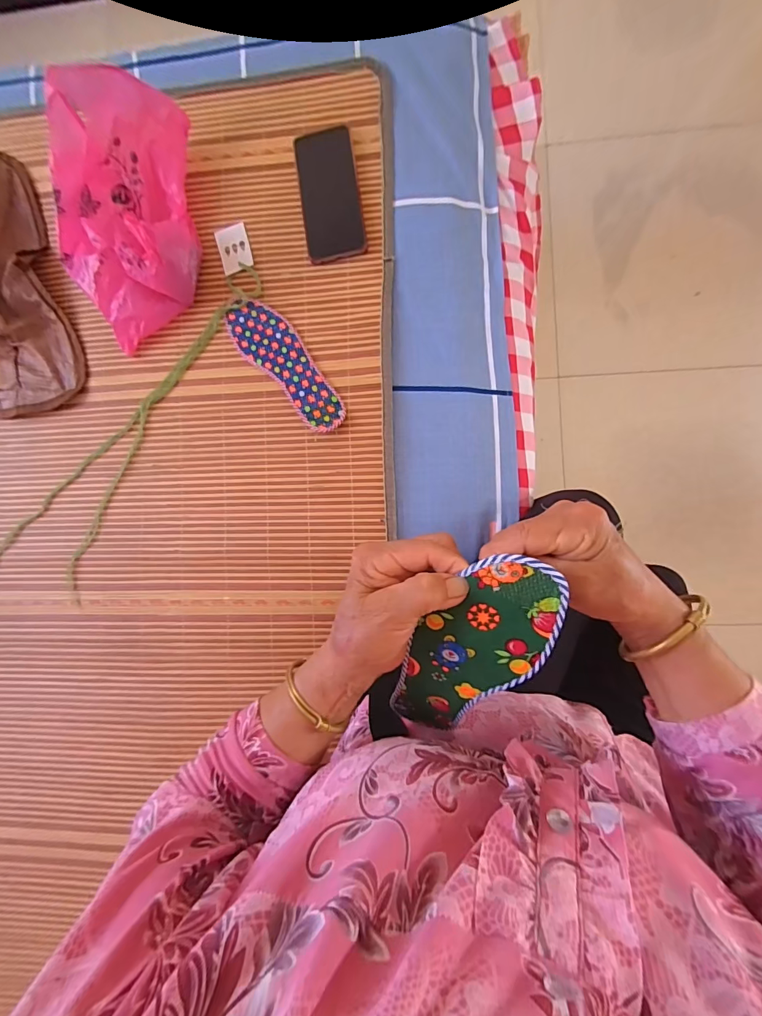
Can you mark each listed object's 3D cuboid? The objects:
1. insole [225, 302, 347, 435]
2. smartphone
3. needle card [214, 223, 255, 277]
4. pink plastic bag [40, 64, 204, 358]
[{"bbox_3d":[-0.122,-0.183,0.521,0.063,0.012,0.207,-38,86,4],"label":"insole"},{"bbox_3d":[-0.065,-0.402,0.522,0.074,0.011,0.164,-8,89,6],"label":"smartphone"},{"bbox_3d":[-0.196,-0.347,0.541,0.041,0.004,0.060,-15,88,5],"label":"needle card"},{"bbox_3d":[-0.326,-0.360,0.508,0.167,0.095,0.278,-3,89,6],"label":"pink plastic bag"}]

